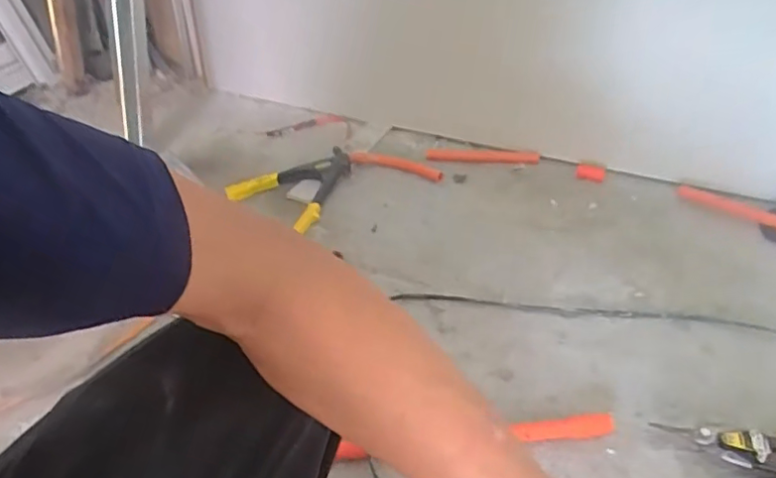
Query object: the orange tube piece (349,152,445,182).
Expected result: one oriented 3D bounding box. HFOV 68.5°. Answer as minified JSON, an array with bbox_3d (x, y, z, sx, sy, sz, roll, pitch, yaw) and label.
[{"bbox_3d":[0.017,-0.154,1.194,0.209,0.023,0.039,11,44,21],"label":"orange tube piece"}]

